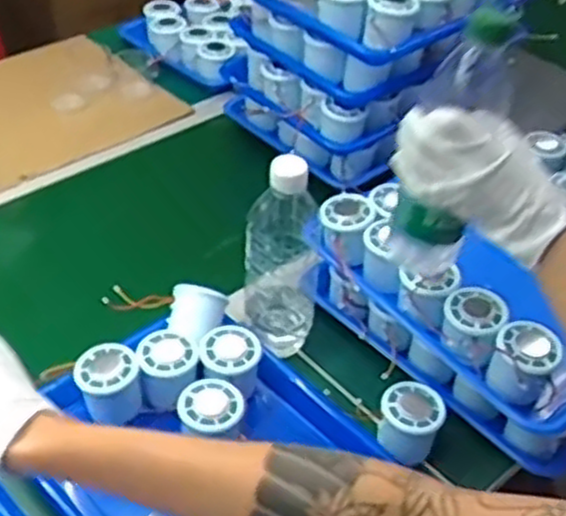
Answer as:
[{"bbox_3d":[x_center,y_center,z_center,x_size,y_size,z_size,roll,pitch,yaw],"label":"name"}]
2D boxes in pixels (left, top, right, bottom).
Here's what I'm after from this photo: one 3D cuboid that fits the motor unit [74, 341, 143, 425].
[{"bbox_3d":[-0.160,0.117,0.740,0.058,0.048,0.060,-9,44,-12],"label":"motor unit"}]

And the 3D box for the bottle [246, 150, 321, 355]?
[{"bbox_3d":[-0.003,-0.004,0.765,0.067,0.221,0.069,5,43,4],"label":"bottle"}]

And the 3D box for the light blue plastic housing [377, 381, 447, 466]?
[{"bbox_3d":[0.116,0.149,0.730,0.058,0.042,0.057,18,45,17],"label":"light blue plastic housing"}]

